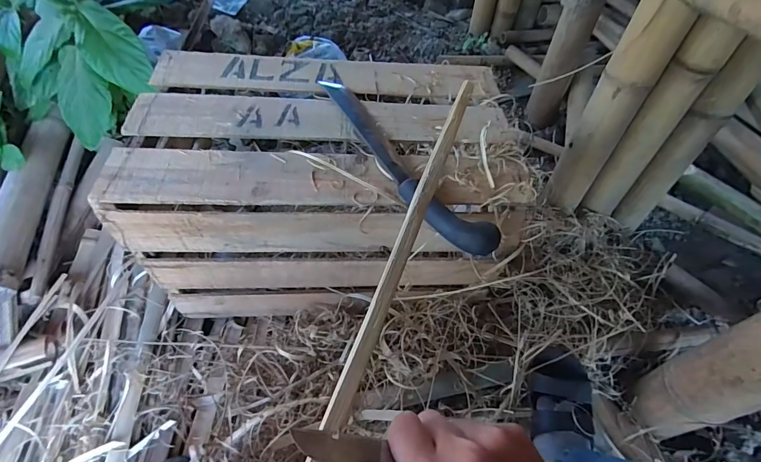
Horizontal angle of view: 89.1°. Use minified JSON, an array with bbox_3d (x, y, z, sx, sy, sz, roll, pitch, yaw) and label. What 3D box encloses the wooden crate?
[{"bbox_3d":[-0.089,-0.077,0.715,0.577,0.314,0.350,3,53,-3],"label":"wooden crate"}]

